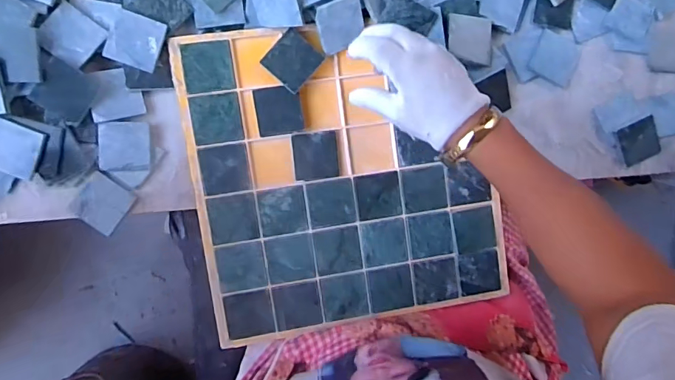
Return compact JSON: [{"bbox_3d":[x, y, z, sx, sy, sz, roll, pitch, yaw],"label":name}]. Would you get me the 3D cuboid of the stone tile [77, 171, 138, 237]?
[{"bbox_3d":[-0.249,0.013,0.484,0.051,0.010,0.055,37,87,-6],"label":"stone tile"}]

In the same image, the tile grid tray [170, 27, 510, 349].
[{"bbox_3d":[0.012,-0.014,0.490,0.320,0.027,0.318,-9,93,-6],"label":"tile grid tray"}]

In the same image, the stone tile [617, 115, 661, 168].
[{"bbox_3d":[0.361,-0.057,0.543,0.053,0.012,0.049,-28,95,-5],"label":"stone tile"}]

